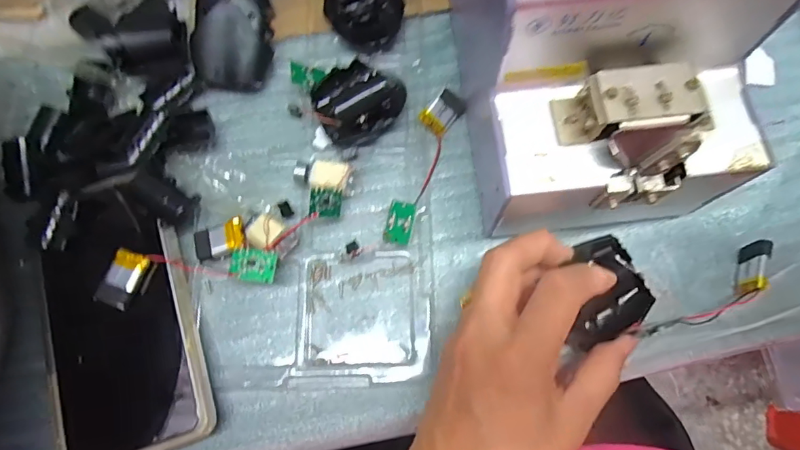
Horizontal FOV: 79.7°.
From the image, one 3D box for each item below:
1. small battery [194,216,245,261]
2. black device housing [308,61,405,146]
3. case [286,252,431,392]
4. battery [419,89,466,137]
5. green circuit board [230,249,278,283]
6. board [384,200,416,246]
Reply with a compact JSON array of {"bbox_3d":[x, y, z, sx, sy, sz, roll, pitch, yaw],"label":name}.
[{"bbox_3d":[-0.110,0.009,0.291,0.031,0.008,0.020,-16,74,-2],"label":"small battery"},{"bbox_3d":[-0.026,-0.082,0.313,0.058,0.021,0.050,-21,74,-4],"label":"black device housing"},{"bbox_3d":[-0.022,0.055,0.284,0.079,0.013,0.080,0,74,2],"label":"case"},{"bbox_3d":[0.028,-0.075,0.318,0.029,0.005,0.021,-45,102,-7],"label":"battery"},{"bbox_3d":[-0.085,0.023,0.277,0.025,0.005,0.018,6,81,-6],"label":"green circuit board"},{"bbox_3d":[0.000,-0.002,0.295,0.016,0.004,0.026,10,83,16],"label":"board"}]

